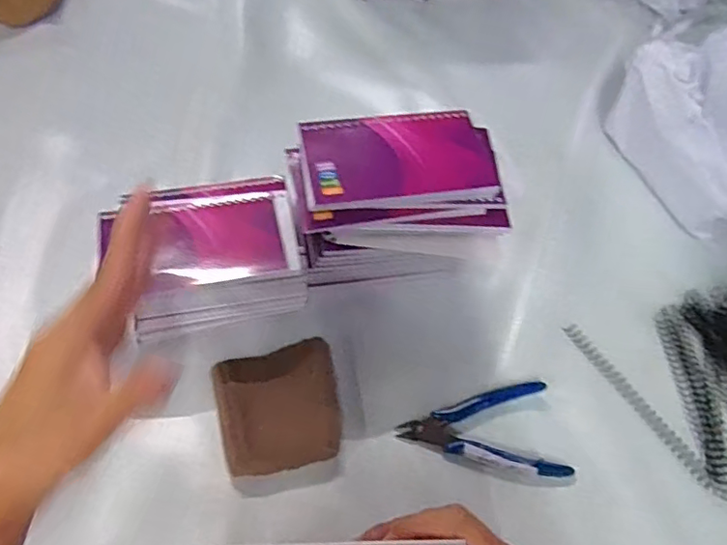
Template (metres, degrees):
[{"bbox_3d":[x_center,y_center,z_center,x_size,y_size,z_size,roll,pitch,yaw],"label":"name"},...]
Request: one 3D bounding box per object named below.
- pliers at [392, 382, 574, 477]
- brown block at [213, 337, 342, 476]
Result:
[{"bbox_3d":[0.088,0.113,0.419,0.118,0.011,0.068,3,52,-1],"label":"pliers"},{"bbox_3d":[-0.060,0.098,0.411,0.084,0.021,0.087,-10,53,-11],"label":"brown block"}]

